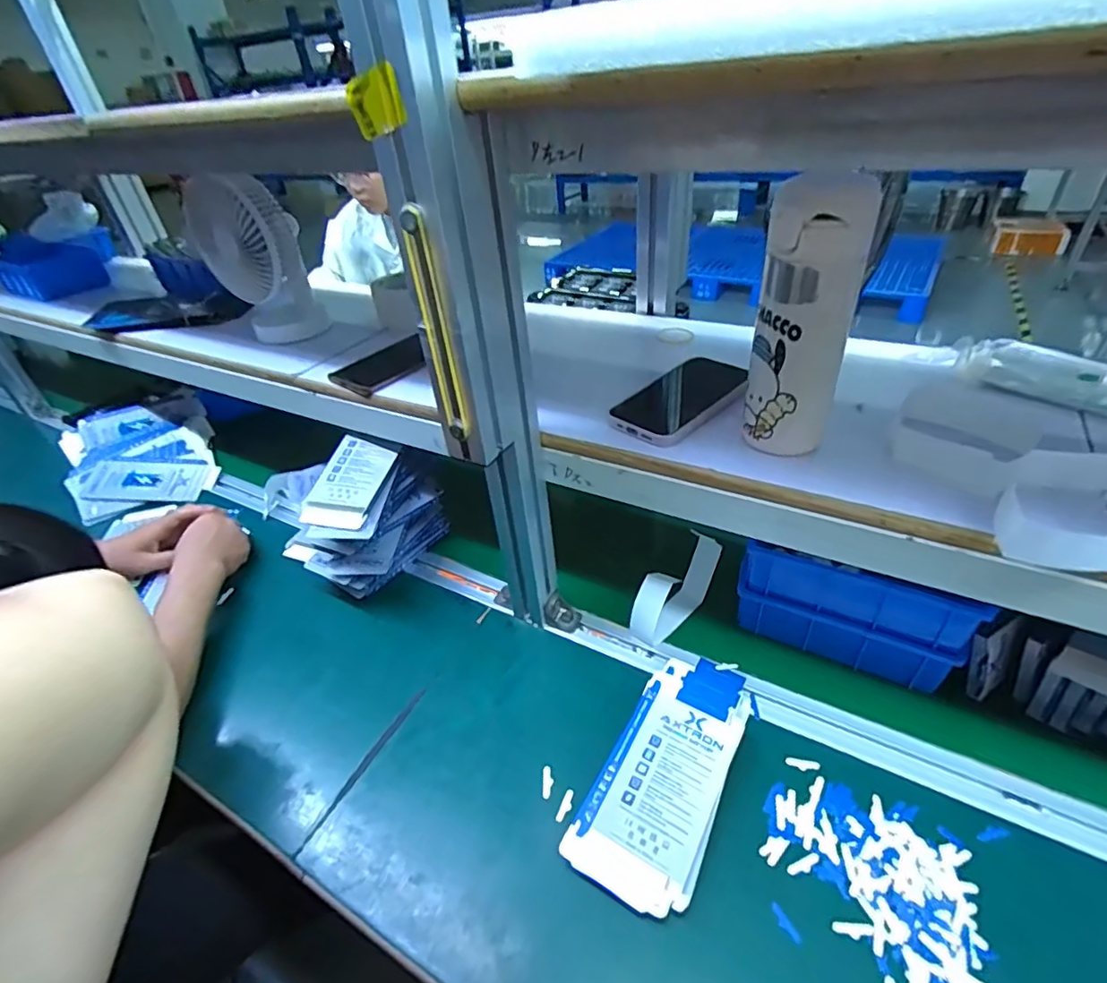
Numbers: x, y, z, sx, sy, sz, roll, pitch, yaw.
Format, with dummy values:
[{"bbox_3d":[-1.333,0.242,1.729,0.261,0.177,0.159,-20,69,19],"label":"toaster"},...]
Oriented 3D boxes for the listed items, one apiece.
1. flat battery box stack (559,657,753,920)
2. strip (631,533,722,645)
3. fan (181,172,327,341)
[{"bbox_3d":[0.102,0.235,0.483,0.094,0.024,0.220,17,43,27],"label":"flat battery box stack"},{"bbox_3d":[0.130,0.111,0.610,0.125,0.070,0.045,-31,44,-29],"label":"strip"},{"bbox_3d":[-0.370,-0.283,0.700,0.113,0.205,0.125,-23,41,-20],"label":"fan"}]

